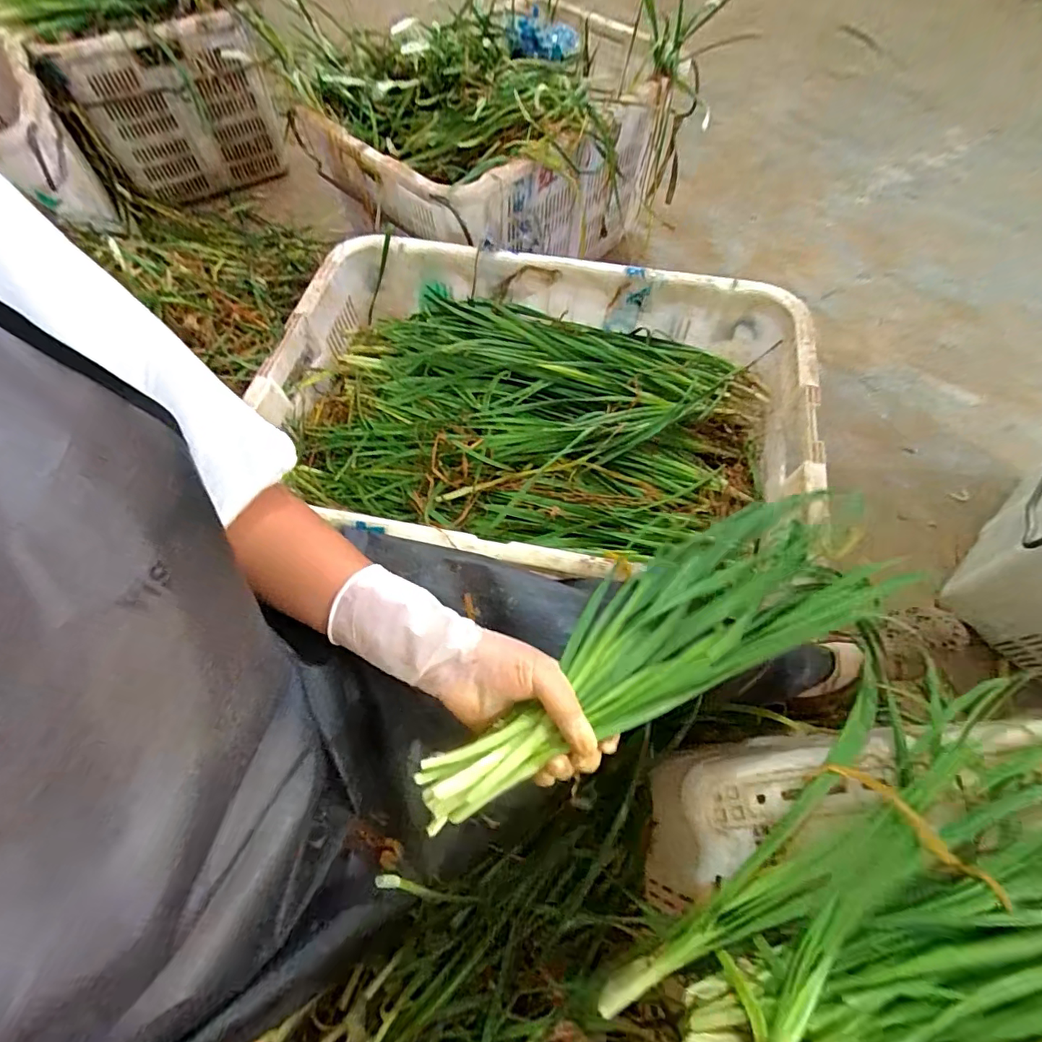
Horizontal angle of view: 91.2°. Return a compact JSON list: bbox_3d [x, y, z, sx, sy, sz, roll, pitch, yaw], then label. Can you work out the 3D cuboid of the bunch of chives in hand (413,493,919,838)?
[{"bbox_3d":[0.115,0.090,0.403,0.417,0.068,0.126,-24,64,-22],"label":"bunch of chives in hand"}]

